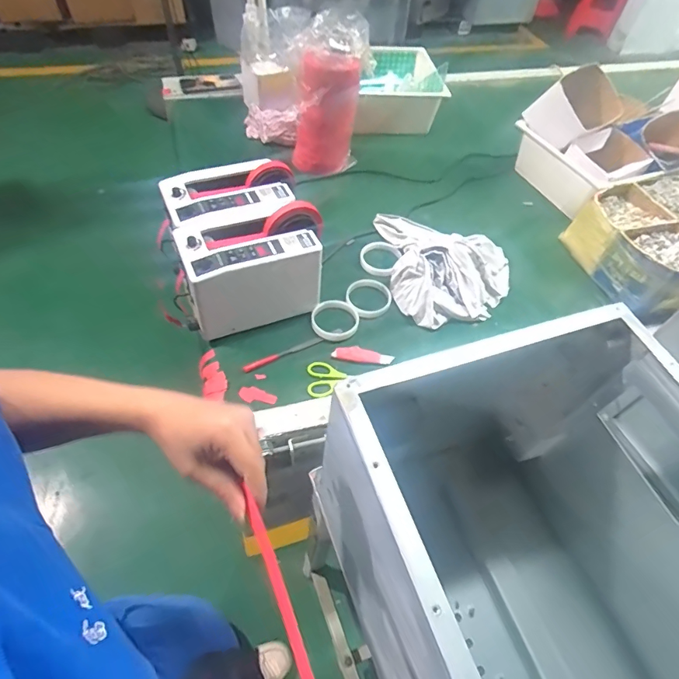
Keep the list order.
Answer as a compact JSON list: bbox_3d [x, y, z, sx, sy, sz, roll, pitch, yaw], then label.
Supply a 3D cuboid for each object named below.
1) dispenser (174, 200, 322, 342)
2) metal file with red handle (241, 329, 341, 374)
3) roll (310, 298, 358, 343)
[{"bbox_3d":[-0.136,-0.119,0.748,0.234,0.145,0.135,-18,57,-17],"label":"dispenser"},{"bbox_3d":[-0.076,0.016,0.740,0.175,0.008,0.012,-22,59,-19],"label":"metal file with red handle"},{"bbox_3d":[-0.007,-0.036,0.780,0.084,0.015,0.085,1,54,-4],"label":"roll"}]

